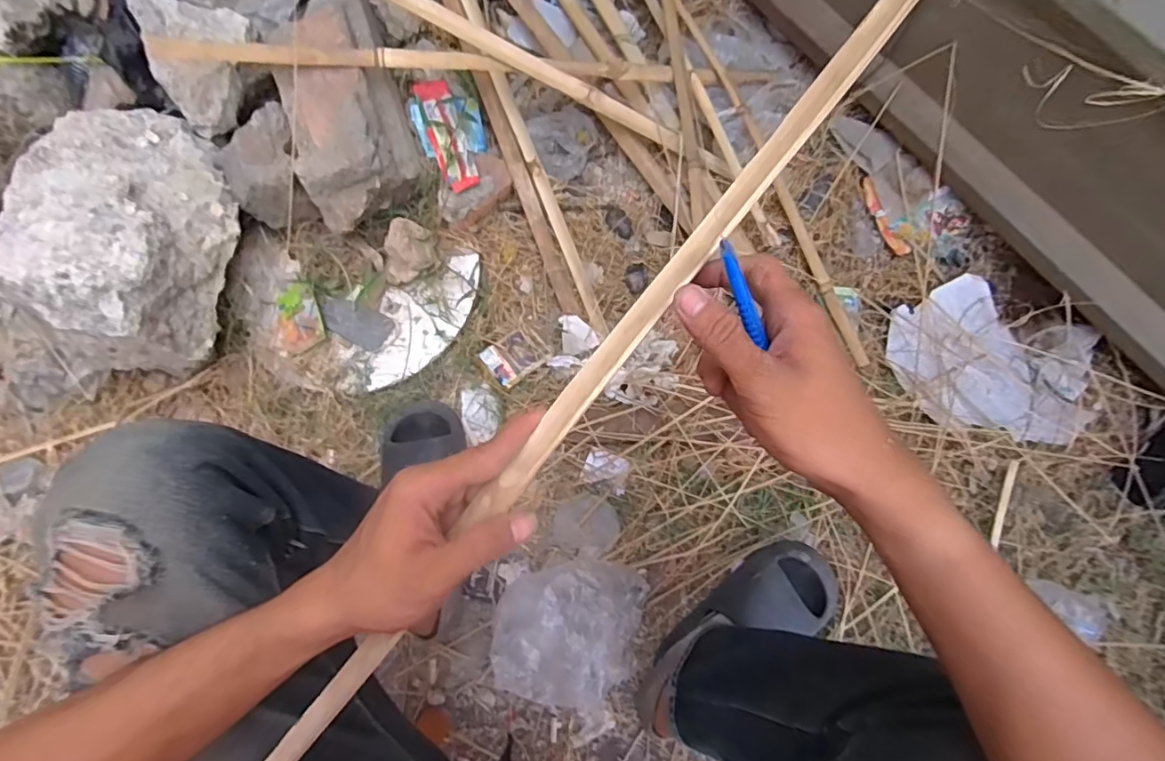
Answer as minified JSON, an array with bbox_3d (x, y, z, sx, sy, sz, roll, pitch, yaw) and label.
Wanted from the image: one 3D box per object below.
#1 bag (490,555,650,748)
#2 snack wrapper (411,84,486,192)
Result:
[{"bbox_3d":[-0.019,0.345,0.722,0.188,0.102,0.227,12,78,3],"label":"bag"},{"bbox_3d":[-0.211,-0.391,0.887,0.107,0.025,0.202,-14,78,-2],"label":"snack wrapper"}]

